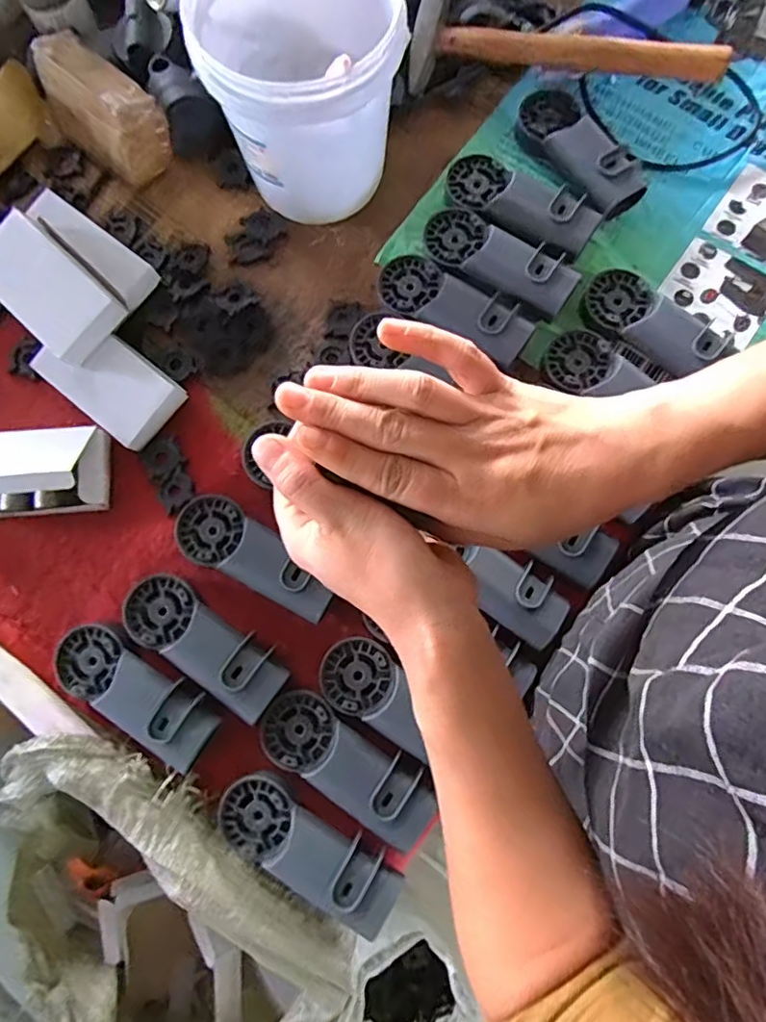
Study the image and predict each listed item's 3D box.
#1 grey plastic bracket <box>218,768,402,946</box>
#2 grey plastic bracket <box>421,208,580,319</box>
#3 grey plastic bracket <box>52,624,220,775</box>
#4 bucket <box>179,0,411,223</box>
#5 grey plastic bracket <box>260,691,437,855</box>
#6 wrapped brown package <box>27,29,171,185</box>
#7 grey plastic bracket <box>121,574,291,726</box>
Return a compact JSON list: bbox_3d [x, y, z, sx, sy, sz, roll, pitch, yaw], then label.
[{"bbox_3d":[-0.063,0.279,0.474,0.158,0.033,0.062,28,81,5],"label":"grey plastic bracket"},{"bbox_3d":[0.114,-0.254,0.574,0.159,0.030,0.061,36,82,6],"label":"grey plastic bracket"},{"bbox_3d":[-0.221,0.158,0.511,0.163,0.040,0.068,31,81,5],"label":"grey plastic bracket"},{"bbox_3d":[-0.066,-0.396,0.532,0.158,0.164,0.173,0,80,0],"label":"bucket"},{"bbox_3d":[-0.032,0.214,0.487,0.154,0.027,0.061,30,81,5],"label":"grey plastic bracket"},{"bbox_3d":[-0.282,-0.405,0.582,0.133,0.082,0.064,40,82,7],"label":"wrapped brown package"},{"bbox_3d":[-0.160,0.117,0.517,0.161,0.041,0.064,33,81,6],"label":"grey plastic bracket"}]

